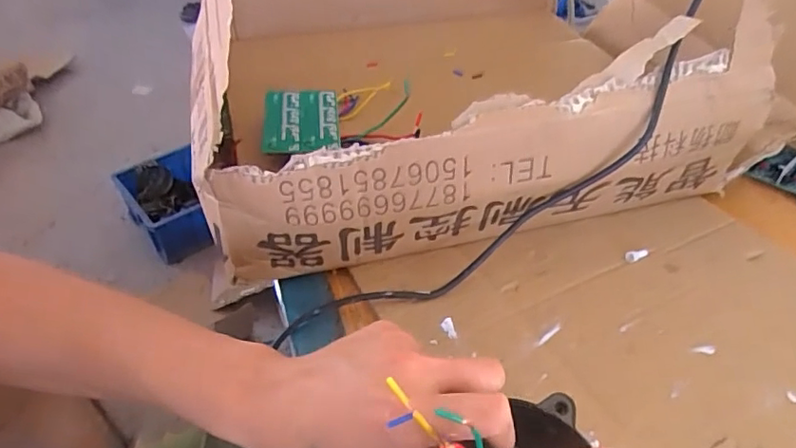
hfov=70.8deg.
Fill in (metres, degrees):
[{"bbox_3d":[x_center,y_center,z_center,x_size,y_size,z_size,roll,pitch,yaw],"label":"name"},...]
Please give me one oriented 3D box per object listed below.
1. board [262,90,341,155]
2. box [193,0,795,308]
[{"bbox_3d":[-0.083,-0.089,0.485,0.063,0.007,0.072,0,56,-8],"label":"board"},{"bbox_3d":[0.083,-0.209,0.557,0.528,0.209,0.431,-8,42,-10],"label":"box"}]

